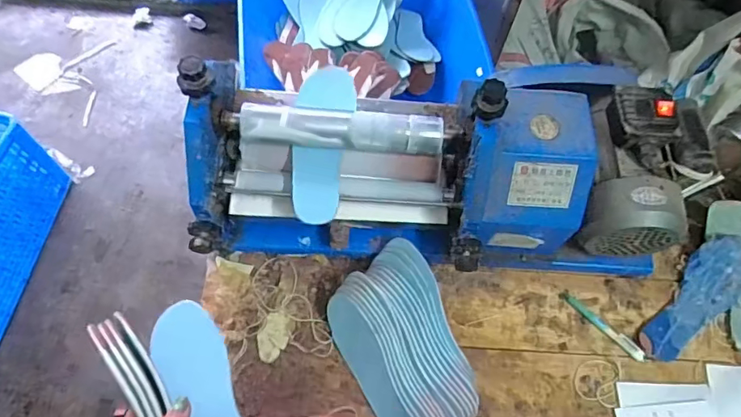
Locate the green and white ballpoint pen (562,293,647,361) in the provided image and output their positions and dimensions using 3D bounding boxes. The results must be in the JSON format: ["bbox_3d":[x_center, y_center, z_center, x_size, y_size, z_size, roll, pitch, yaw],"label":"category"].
[{"bbox_3d":[0.345,0.173,0.752,0.017,0.011,0.133,-40,73,-20],"label":"green and white ballpoint pen"}]

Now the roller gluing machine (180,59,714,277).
[{"bbox_3d":[0.094,-0.062,0.704,0.642,0.237,0.278,-3,65,-5],"label":"roller gluing machine"}]

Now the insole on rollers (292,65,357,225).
[{"bbox_3d":[-0.068,-0.088,0.669,0.076,0.024,0.210,7,75,7],"label":"insole on rollers"}]

